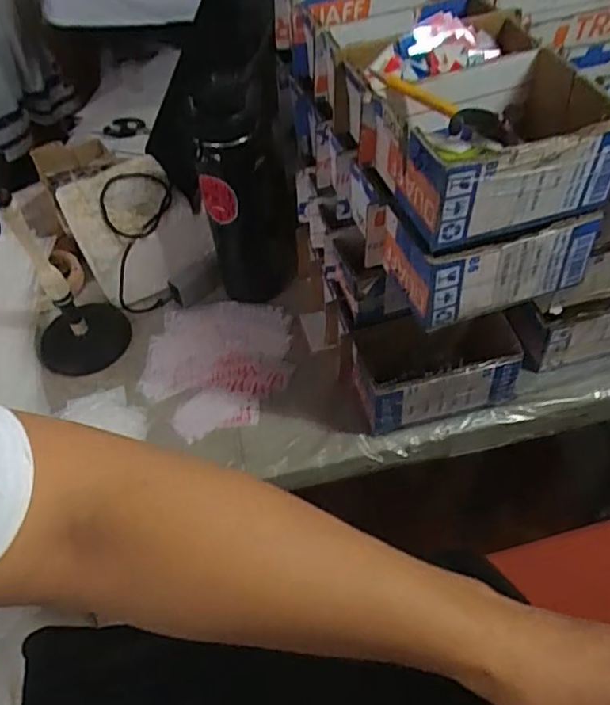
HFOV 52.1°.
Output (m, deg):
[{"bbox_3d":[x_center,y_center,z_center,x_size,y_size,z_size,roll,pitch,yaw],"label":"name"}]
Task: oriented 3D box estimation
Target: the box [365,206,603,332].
[{"bbox_3d":[0.145,-0.091,0.524,0.156,0.069,0.101,-19,51,-10],"label":"box"}]

